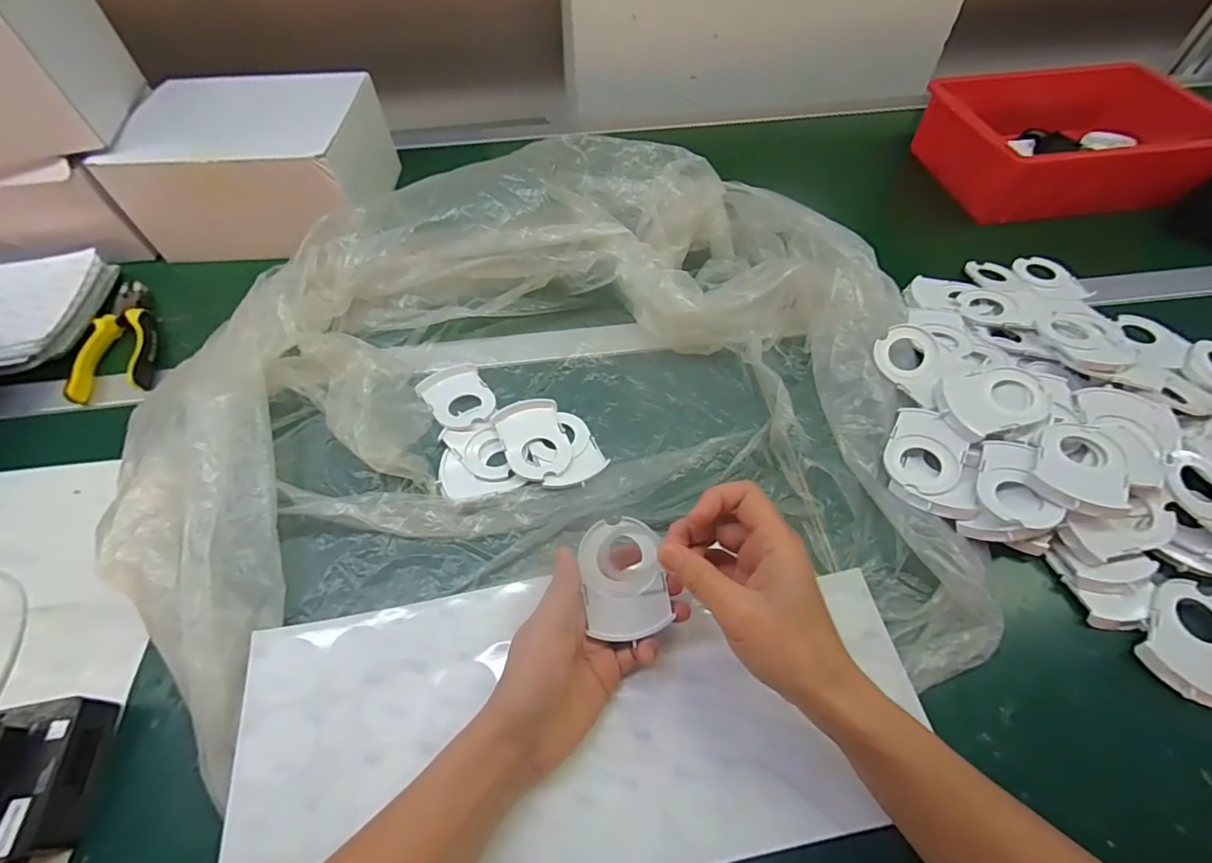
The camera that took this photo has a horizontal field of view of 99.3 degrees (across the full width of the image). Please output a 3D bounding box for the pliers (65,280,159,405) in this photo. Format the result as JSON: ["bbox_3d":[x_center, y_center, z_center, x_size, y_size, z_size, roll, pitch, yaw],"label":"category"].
[{"bbox_3d":[-0.500,-0.096,0.523,0.067,0.021,0.182,-23,58,-15],"label":"pliers"}]

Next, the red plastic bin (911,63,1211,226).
[{"bbox_3d":[0.549,-0.346,0.622,0.273,0.083,0.199,-2,55,0],"label":"red plastic bin"}]

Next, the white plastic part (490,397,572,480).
[{"bbox_3d":[-0.062,0.005,0.444,0.054,0.006,0.079,-18,57,-11],"label":"white plastic part"}]

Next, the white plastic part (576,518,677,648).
[{"bbox_3d":[0.012,0.095,0.333,0.054,0.004,0.073,-11,86,-4],"label":"white plastic part"}]

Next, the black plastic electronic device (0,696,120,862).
[{"bbox_3d":[-0.342,0.200,0.295,0.064,0.049,0.076,-7,55,-4],"label":"black plastic electronic device"}]

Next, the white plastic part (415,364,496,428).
[{"bbox_3d":[-0.136,-0.032,0.472,0.056,0.009,0.077,-28,59,-17],"label":"white plastic part"}]

